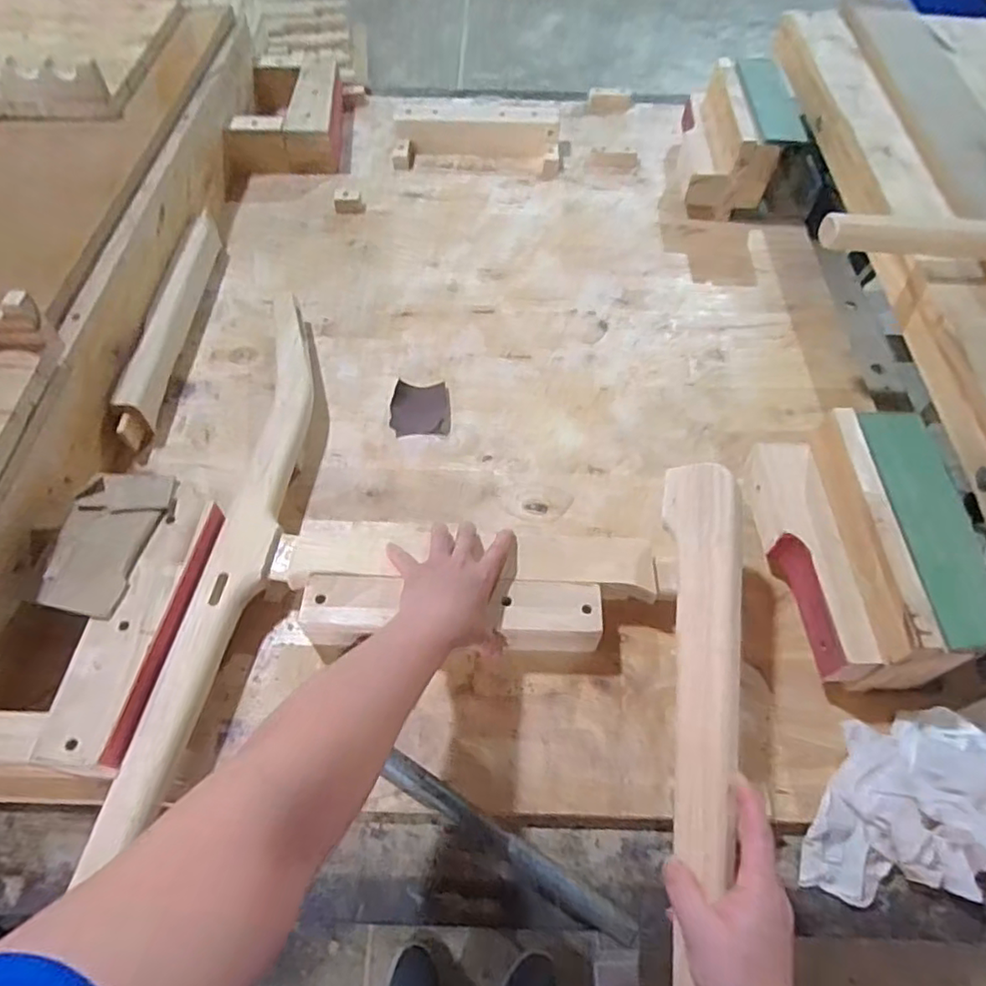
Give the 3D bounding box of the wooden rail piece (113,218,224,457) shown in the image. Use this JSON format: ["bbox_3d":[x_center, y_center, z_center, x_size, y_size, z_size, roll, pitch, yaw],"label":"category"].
[{"bbox_3d":[-0.416,-0.222,0.821,0.029,0.066,0.373,1,57,1],"label":"wooden rail piece"}]

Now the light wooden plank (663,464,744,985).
[{"bbox_3d":[0.165,0.162,0.495,0.056,0.037,0.411,8,64,5],"label":"light wooden plank"}]

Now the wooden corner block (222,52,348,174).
[{"bbox_3d":[-0.346,-0.654,1.083,0.185,0.082,0.283,-5,57,-3],"label":"wooden corner block"}]

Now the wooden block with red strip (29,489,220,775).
[{"bbox_3d":[-0.320,0.113,0.571,0.064,0.027,0.256,7,58,4],"label":"wooden block with red strip"}]

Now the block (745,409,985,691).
[{"bbox_3d":[0.357,0.046,0.601,0.145,0.095,0.256,-3,58,-3],"label":"block"}]

